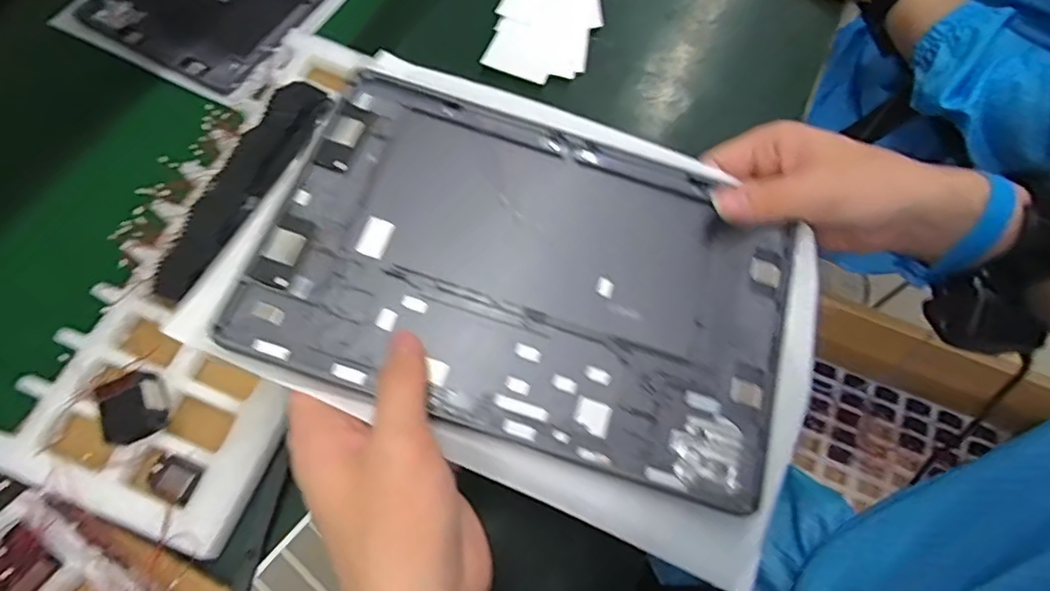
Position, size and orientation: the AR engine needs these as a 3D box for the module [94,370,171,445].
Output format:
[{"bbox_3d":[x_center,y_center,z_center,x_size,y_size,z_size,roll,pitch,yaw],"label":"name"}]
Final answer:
[{"bbox_3d":[-0.236,0.066,0.367,0.033,0.020,0.039,-25,67,-15],"label":"module"}]

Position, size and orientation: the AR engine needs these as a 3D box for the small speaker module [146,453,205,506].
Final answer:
[{"bbox_3d":[-0.217,0.113,0.374,0.033,0.009,0.024,23,67,7],"label":"small speaker module"}]

